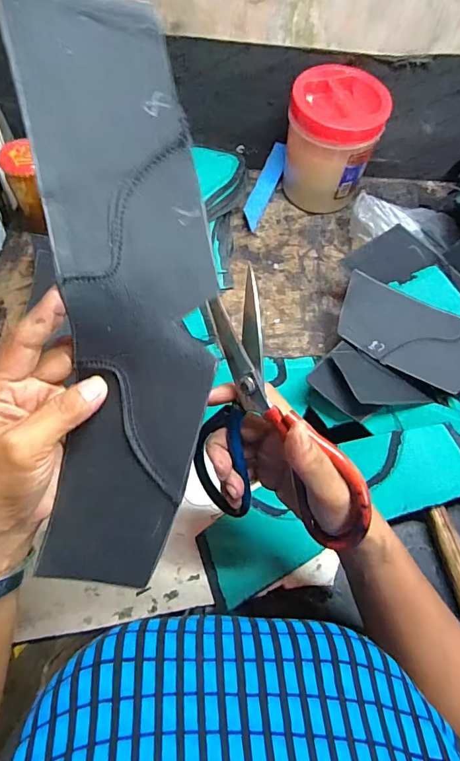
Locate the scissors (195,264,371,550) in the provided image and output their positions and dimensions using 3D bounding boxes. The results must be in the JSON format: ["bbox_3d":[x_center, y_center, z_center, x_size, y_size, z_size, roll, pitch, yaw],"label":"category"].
[{"bbox_3d":[0.011,0.036,0.301,0.015,0.137,0.174,-33,96,-45],"label":"scissors"}]

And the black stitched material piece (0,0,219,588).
[{"bbox_3d":[-0.060,-0.034,0.243,0.094,0.029,0.306,0,101,-2],"label":"black stitched material piece"}]

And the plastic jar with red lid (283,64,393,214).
[{"bbox_3d":[0.135,-0.319,0.592,0.120,0.138,0.114,12,65,4],"label":"plastic jar with red lid"}]

